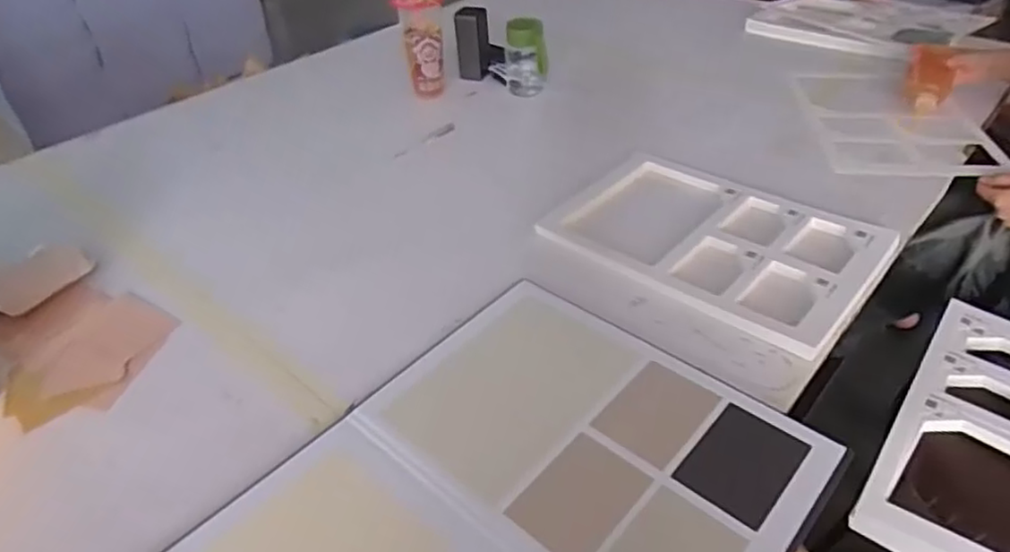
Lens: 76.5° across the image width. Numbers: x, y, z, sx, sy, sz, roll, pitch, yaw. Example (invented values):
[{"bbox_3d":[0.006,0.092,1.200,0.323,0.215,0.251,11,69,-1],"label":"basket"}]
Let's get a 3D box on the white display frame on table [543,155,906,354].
[{"bbox_3d":[0.267,-0.054,0.830,0.381,0.018,0.271,27,48,32],"label":"white display frame on table"}]

